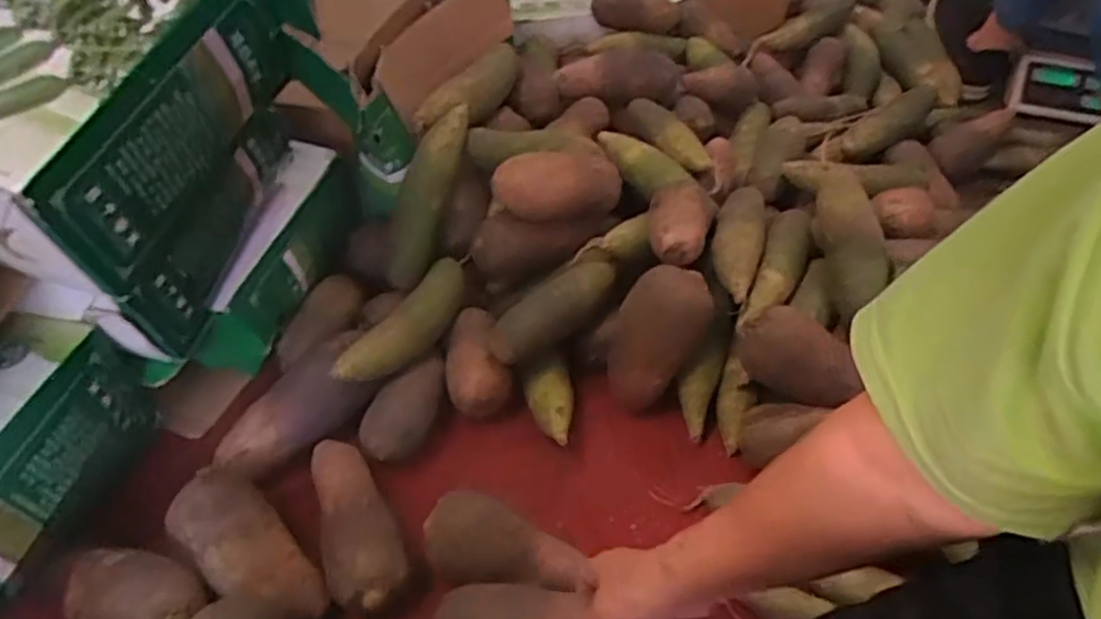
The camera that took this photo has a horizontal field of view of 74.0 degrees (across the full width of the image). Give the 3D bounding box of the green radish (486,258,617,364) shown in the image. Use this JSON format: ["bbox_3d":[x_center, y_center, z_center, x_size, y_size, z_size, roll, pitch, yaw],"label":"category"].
[{"bbox_3d":[0.009,-0.006,0.789,0.049,0.047,0.170,36,54,27],"label":"green radish"}]

